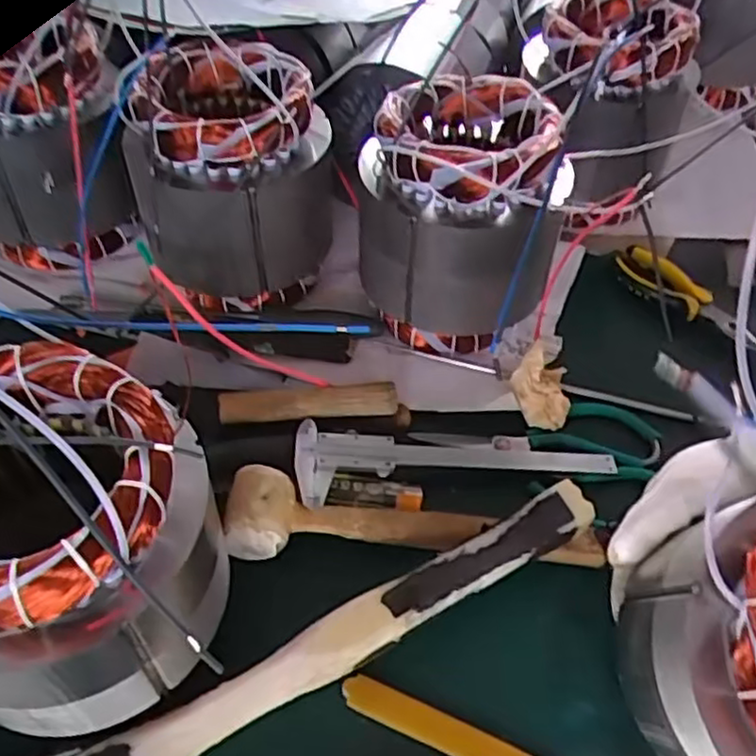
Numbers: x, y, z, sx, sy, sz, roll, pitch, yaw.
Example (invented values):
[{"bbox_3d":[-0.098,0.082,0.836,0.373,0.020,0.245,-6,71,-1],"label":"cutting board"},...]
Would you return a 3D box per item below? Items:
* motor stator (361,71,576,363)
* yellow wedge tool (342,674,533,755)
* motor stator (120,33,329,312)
[{"bbox_3d":[0.055,-0.120,0.550,0.131,0.176,0.151,7,51,1],"label":"motor stator"},{"bbox_3d":[0.057,0.208,0.398,0.161,0.004,0.019,20,52,11],"label":"yellow wedge tool"},{"bbox_3d":[-0.115,-0.154,0.569,0.138,0.172,0.138,-5,51,-9],"label":"motor stator"}]

